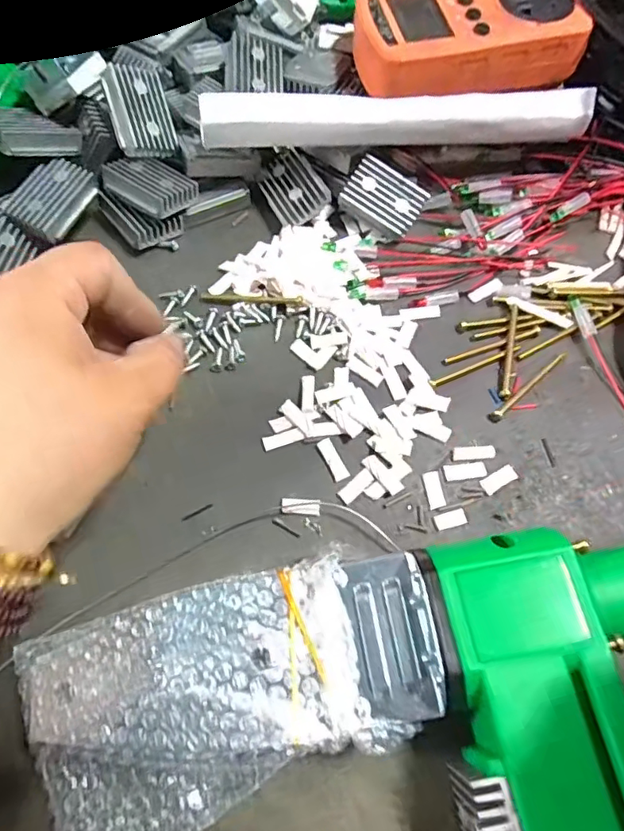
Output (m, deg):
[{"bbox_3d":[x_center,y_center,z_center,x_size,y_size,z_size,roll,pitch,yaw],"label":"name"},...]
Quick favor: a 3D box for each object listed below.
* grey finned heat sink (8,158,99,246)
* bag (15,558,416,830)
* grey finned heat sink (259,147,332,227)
[{"bbox_3d":[-0.145,-0.124,0.306,0.029,0.014,0.046,27,67,12],"label":"grey finned heat sink"},{"bbox_3d":[-0.040,0.109,0.202,0.128,0.032,0.088,-16,66,-8],"label":"bag"},{"bbox_3d":[-0.012,-0.138,0.325,0.035,0.012,0.044,-33,80,0],"label":"grey finned heat sink"}]

